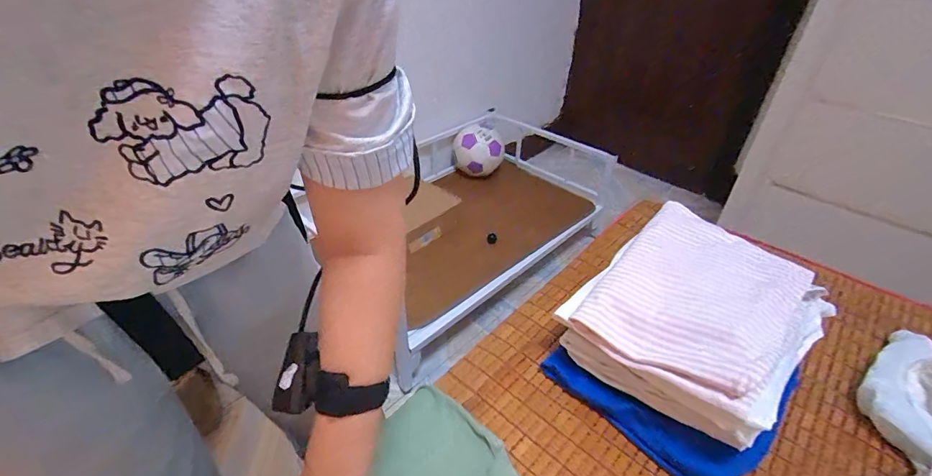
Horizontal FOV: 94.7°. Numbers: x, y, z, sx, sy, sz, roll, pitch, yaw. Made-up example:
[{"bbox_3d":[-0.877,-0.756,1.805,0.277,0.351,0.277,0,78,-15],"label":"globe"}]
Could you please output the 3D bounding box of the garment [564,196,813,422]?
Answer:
[{"bbox_3d":[0.293,0.069,0.552,0.210,0.063,0.289,29,45,31],"label":"garment"}]

